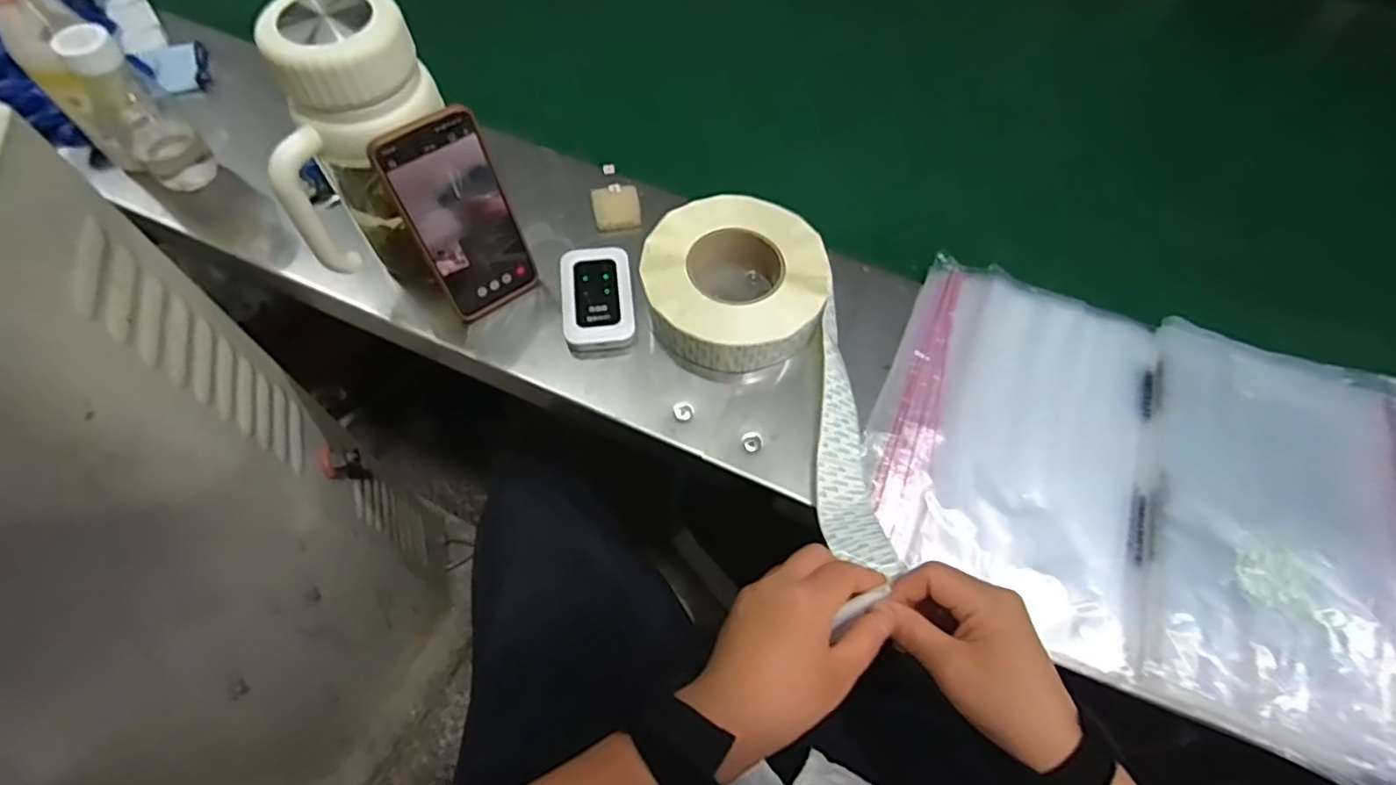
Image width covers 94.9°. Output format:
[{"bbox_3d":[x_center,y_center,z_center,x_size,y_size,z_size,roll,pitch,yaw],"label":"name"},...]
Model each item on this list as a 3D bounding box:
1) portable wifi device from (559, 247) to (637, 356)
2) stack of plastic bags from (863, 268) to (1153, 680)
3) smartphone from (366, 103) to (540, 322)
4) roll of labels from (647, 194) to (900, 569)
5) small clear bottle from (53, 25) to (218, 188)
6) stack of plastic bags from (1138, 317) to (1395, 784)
[{"bbox_3d":[-0.085,-0.080,0.544,0.058,0.014,0.098,-6,63,-5],"label":"portable wifi device"},{"bbox_3d":[0.245,0.028,0.498,0.196,0.016,0.290,20,63,8],"label":"stack of plastic bags"},{"bbox_3d":[-0.178,-0.134,0.497,0.085,0.161,0.015,-35,53,-19],"label":"smartphone"},{"bbox_3d":[0.069,-0.026,0.503,0.154,0.057,0.325,-21,69,-13],"label":"roll of labels"},{"bbox_3d":[-0.486,-0.241,0.551,0.063,0.145,0.068,-38,70,-20],"label":"small clear bottle"},{"bbox_3d":[0.439,0.100,0.453,0.226,0.023,0.311,20,63,8],"label":"stack of plastic bags"}]

